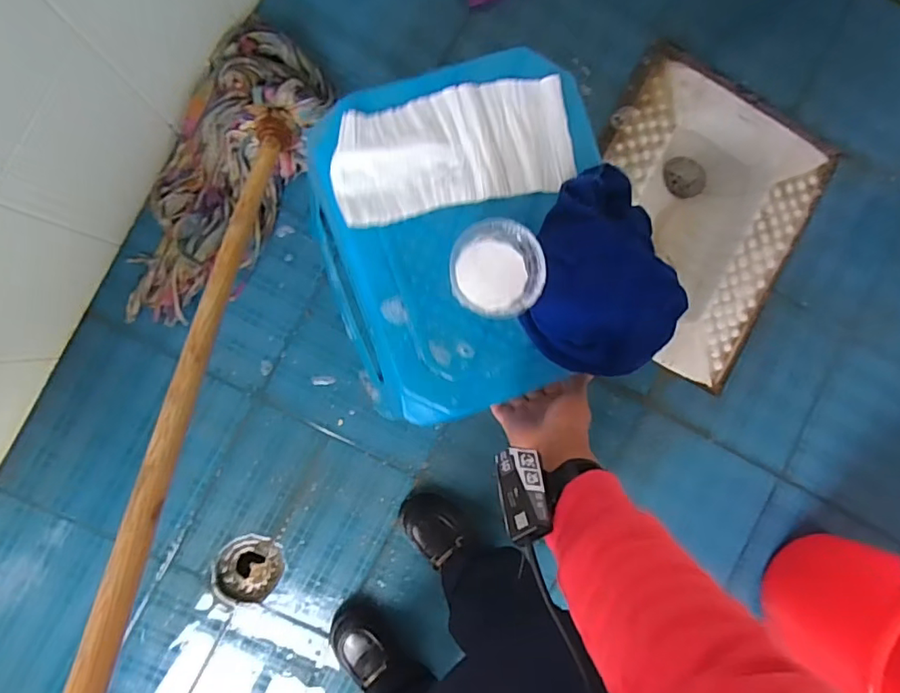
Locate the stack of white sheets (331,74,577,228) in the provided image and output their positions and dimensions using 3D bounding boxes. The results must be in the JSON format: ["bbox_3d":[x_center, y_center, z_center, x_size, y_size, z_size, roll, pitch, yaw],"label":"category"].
[{"bbox_3d":[0.004,-0.171,0.461,0.207,0.019,0.100,-13,90,-6],"label":"stack of white sheets"}]

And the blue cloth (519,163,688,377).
[{"bbox_3d":[0.138,-0.066,0.455,0.130,0.056,0.175,6,89,-8],"label":"blue cloth"}]

